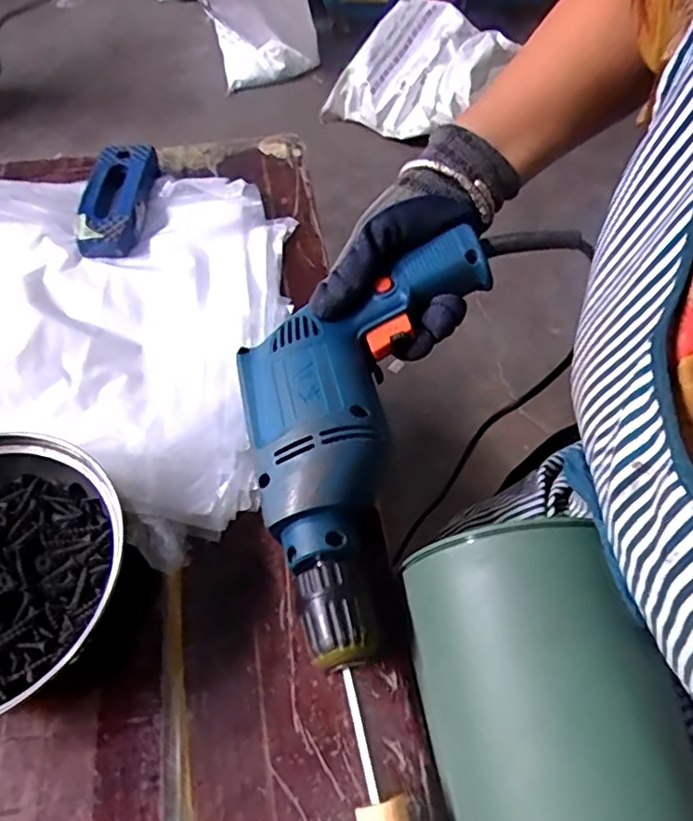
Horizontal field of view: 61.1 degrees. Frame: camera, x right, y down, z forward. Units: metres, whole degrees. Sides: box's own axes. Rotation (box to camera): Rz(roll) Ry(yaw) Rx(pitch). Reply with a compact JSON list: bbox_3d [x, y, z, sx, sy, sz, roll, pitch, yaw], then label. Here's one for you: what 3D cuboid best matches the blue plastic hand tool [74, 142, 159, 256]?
[{"bbox_3d":[-0.206,-0.192,0.527,0.053,0.023,0.132,-1,56,-1],"label":"blue plastic hand tool"}]

